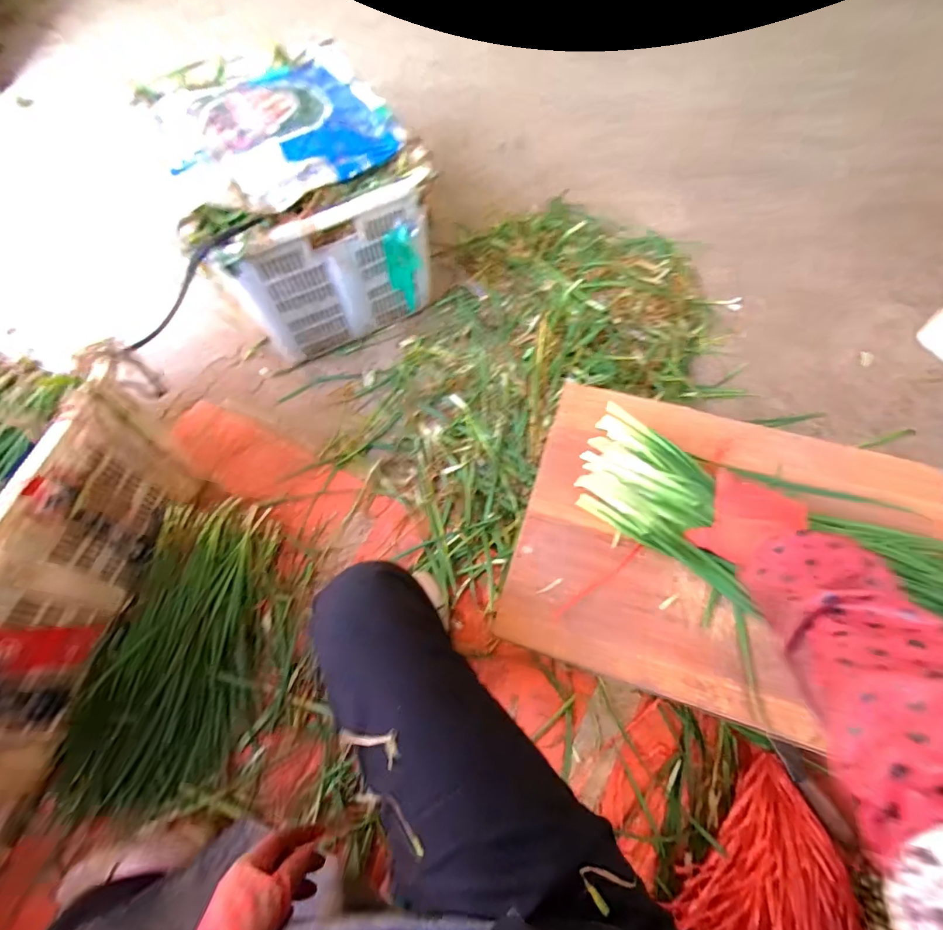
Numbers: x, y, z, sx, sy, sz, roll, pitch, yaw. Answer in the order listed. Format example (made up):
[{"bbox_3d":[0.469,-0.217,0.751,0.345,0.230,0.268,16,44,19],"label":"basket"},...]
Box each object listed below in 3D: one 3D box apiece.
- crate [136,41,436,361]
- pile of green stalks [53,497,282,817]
[{"bbox_3d":[-0.365,-0.600,1.049,0.454,0.350,0.585,-22,64,-8],"label":"crate"},{"bbox_3d":[-0.480,0.311,0.783,0.266,0.079,0.501,11,64,8],"label":"pile of green stalks"}]

